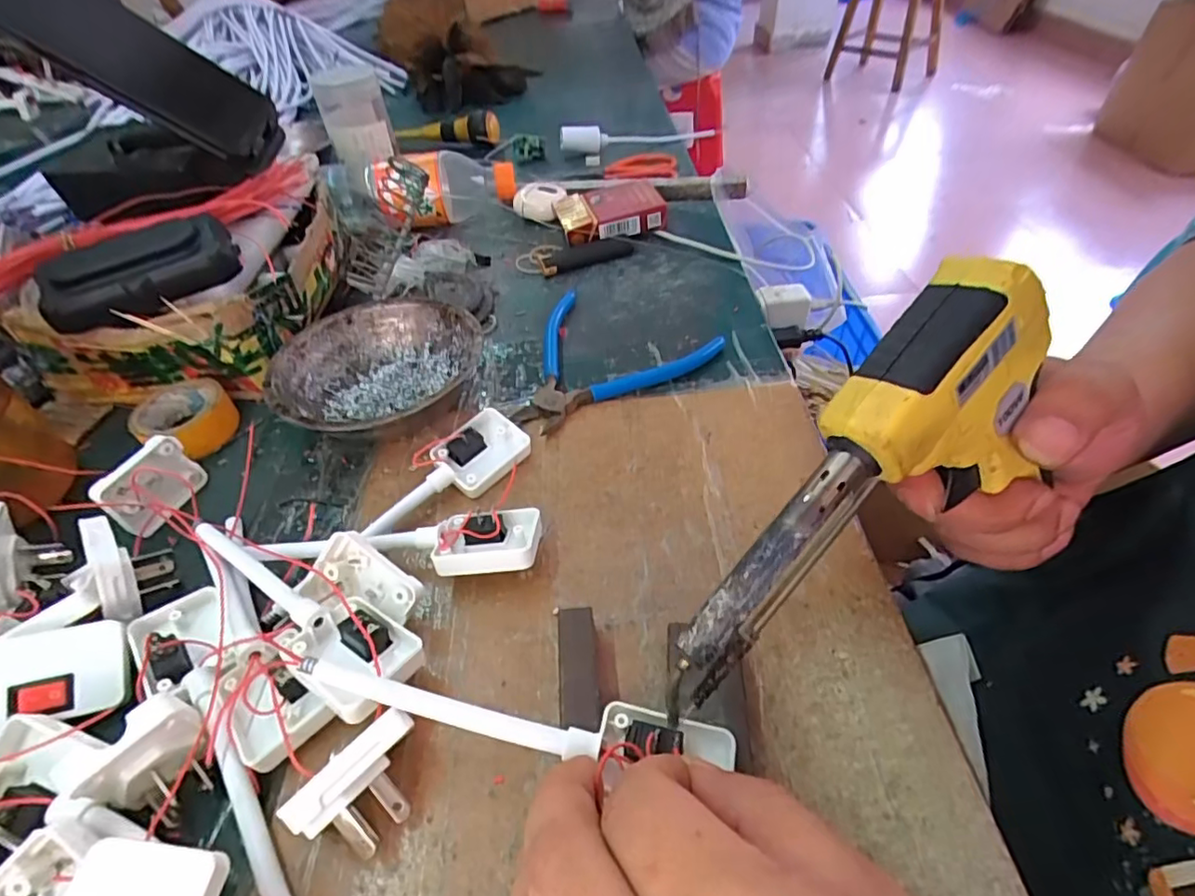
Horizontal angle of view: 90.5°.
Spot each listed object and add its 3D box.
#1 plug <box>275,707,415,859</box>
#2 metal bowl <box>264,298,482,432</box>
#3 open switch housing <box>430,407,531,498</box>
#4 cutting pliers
[{"bbox_3d":[-0.080,0.121,0.209,0.045,0.037,0.024,-36,53,-26],"label":"plug"},{"bbox_3d":[-0.133,-0.043,0.373,0.122,0.043,0.121,-3,46,3],"label":"metal bowl"},{"bbox_3d":[-0.065,0.002,0.335,0.047,0.022,0.037,-37,53,-26],"label":"open switch housing"},{"bbox_3d":[-0.007,-0.071,0.406,0.145,0.014,0.118,-28,50,-20],"label":"cutting pliers"}]

